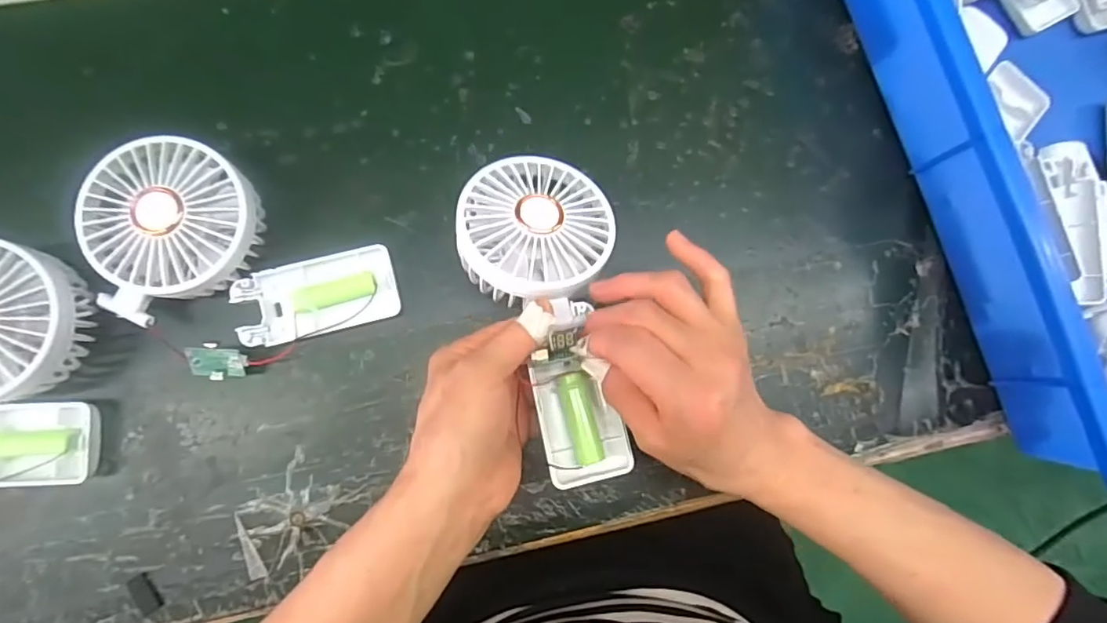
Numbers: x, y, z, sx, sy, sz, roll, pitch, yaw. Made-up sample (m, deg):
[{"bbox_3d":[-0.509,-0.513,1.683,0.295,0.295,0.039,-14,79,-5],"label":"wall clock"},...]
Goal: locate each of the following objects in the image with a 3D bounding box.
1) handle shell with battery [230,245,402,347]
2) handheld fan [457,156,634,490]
[{"bbox_3d":[-0.141,-0.008,0.336,0.091,0.014,0.046,-15,85,-6],"label":"handle shell with battery"},{"bbox_3d":[0.000,-0.001,0.297,0.082,0.034,0.178,-11,83,-5],"label":"handheld fan"}]

